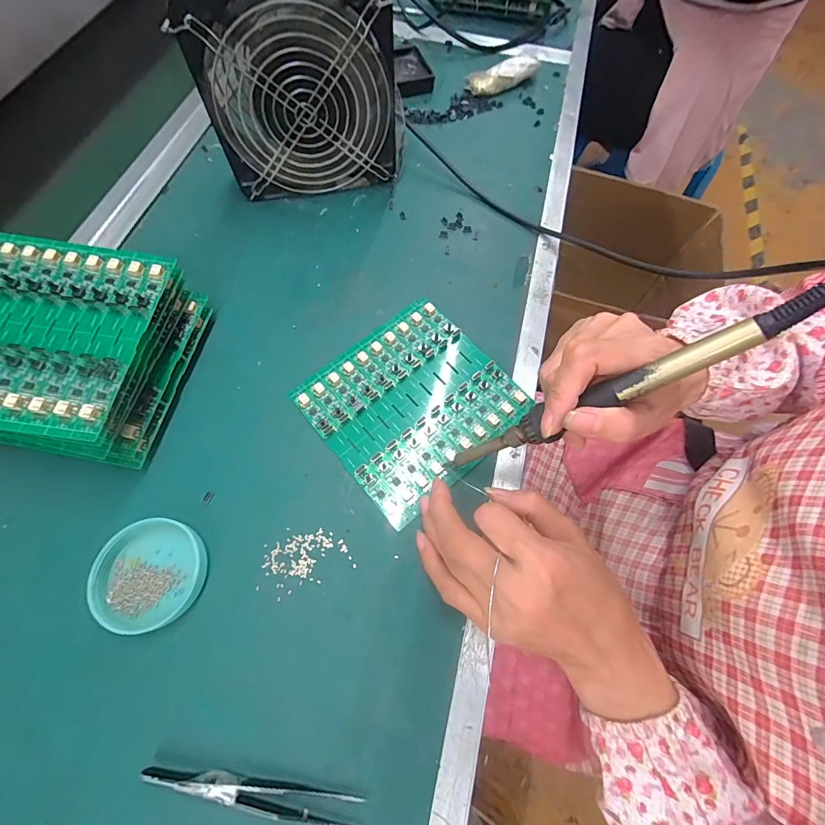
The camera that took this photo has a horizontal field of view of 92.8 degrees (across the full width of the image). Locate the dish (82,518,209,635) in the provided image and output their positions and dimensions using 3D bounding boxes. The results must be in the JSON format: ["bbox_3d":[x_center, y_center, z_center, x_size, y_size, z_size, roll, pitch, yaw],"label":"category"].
[{"bbox_3d":[-0.165,0.101,0.247,0.062,0.015,0.062,1,68,-1],"label":"dish"}]

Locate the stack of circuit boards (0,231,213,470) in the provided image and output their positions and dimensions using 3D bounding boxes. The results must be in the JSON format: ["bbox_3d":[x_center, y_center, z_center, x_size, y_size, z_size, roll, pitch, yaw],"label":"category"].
[{"bbox_3d":[-0.243,-0.042,0.274,0.136,0.071,0.140,8,68,2],"label":"stack of circuit boards"}]

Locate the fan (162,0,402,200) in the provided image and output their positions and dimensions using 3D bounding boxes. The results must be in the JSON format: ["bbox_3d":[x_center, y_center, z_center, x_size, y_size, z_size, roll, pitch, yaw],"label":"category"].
[{"bbox_3d":[-0.090,-0.272,0.329,0.155,0.155,0.062,-8,68,-5],"label":"fan"}]

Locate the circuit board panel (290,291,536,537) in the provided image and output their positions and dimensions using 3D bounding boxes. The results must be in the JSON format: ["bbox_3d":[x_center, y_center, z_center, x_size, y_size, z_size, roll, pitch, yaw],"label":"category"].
[{"bbox_3d":[0.000,-0.012,0.301,0.140,0.006,0.133,-39,73,-13],"label":"circuit board panel"}]

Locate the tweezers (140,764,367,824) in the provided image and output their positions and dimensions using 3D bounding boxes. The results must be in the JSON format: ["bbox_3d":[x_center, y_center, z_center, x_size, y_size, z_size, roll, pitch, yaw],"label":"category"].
[{"bbox_3d":[-0.085,0.203,0.207,0.115,0.011,0.014,9,68,2],"label":"tweezers"}]

